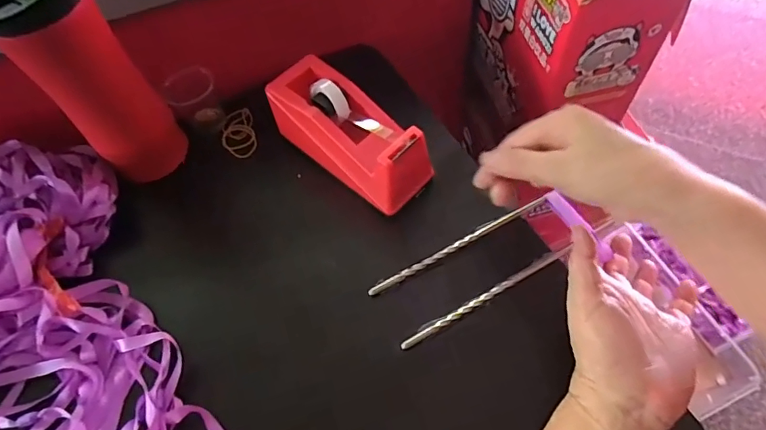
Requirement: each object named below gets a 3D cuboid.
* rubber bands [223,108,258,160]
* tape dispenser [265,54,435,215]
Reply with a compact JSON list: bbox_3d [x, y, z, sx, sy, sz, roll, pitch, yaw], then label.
[{"bbox_3d":[-0.146,-0.082,0.473,0.031,0.013,0.057,-17,59,-5],"label":"rubber bands"},{"bbox_3d":[-0.030,-0.074,0.406,0.065,0.058,0.154,-41,64,-18],"label":"tape dispenser"}]

